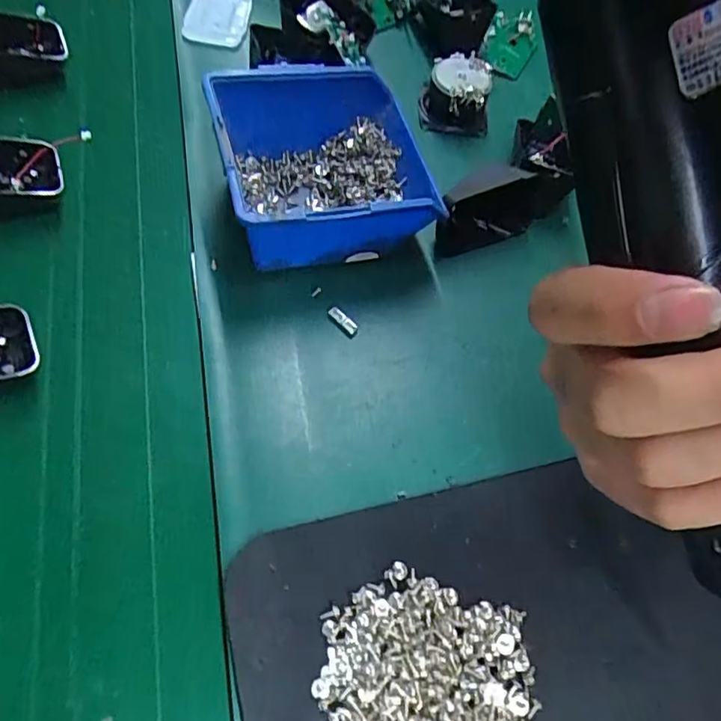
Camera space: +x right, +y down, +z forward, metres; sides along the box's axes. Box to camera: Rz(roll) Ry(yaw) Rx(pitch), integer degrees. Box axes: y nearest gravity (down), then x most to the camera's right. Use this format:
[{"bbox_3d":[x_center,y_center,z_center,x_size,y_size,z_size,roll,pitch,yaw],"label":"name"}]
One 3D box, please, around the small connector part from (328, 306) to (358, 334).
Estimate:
[{"bbox_3d":[-0.010,-0.024,0.338,0.019,0.005,0.006,43,64,14],"label":"small connector part"}]

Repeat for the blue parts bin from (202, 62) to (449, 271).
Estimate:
[{"bbox_3d":[-0.019,-0.114,0.344,0.115,0.065,0.113,-12,65,-15],"label":"blue parts bin"}]

